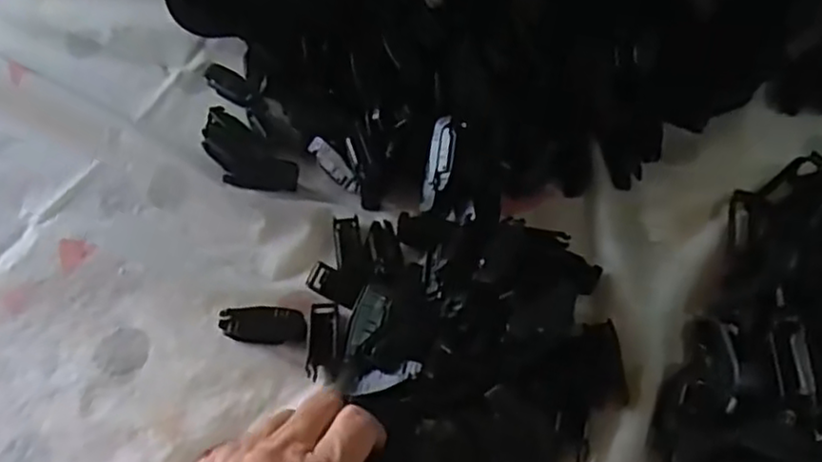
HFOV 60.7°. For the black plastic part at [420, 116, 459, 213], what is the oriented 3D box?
[{"bbox_3d":[0.018,-0.043,0.446,0.019,0.013,0.061,12,87,10],"label":"black plastic part"}]

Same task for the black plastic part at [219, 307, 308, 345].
[{"bbox_3d":[-0.086,0.056,0.415,0.052,0.015,0.017,5,55,5],"label":"black plastic part"}]

